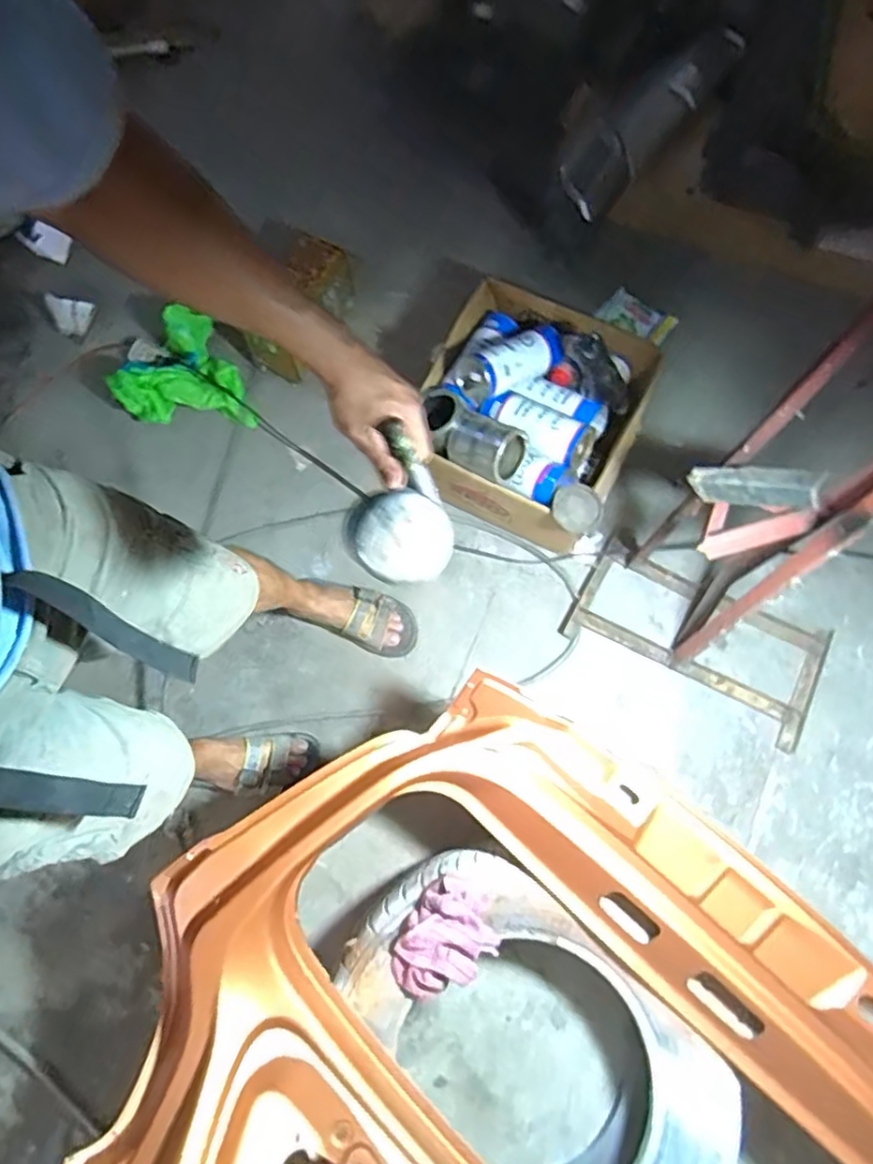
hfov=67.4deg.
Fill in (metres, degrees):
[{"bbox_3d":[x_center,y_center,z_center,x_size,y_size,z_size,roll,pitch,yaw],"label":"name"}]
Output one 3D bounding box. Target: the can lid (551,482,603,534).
[{"bbox_3d":[0.243,-0.128,1.129,0.087,0.019,0.081,-3,81,17],"label":"can lid"}]

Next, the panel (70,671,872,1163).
[{"bbox_3d":[0.124,0.716,0.813,1.158,0.196,0.912,40,79,10],"label":"panel"}]

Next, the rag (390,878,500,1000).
[{"bbox_3d":[0.014,0.537,0.965,0.137,0.062,0.182,33,78,9],"label":"rag"}]

